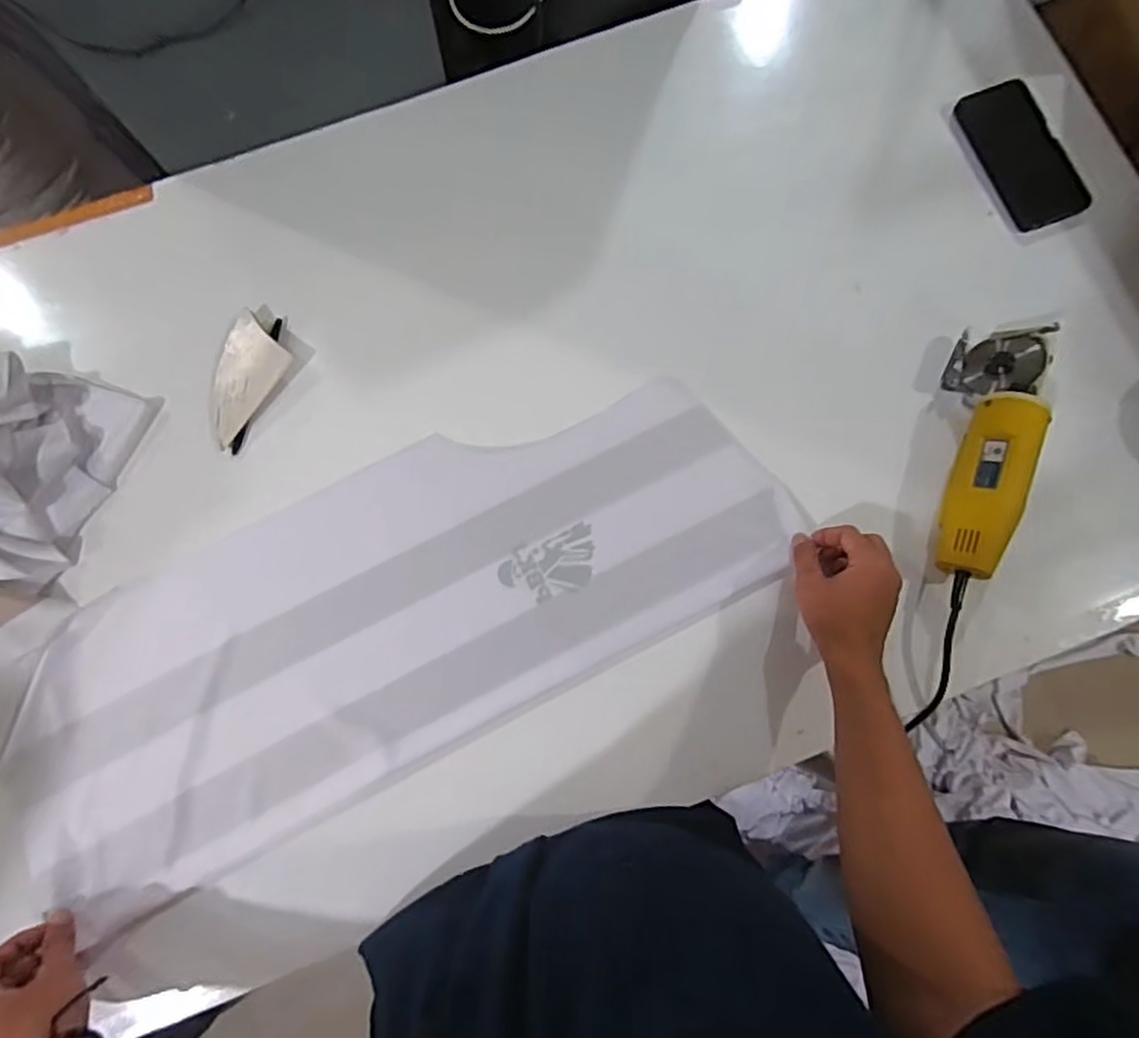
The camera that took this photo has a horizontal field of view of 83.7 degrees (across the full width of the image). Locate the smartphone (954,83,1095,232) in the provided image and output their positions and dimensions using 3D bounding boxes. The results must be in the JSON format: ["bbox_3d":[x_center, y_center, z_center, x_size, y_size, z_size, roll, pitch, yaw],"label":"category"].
[{"bbox_3d":[0.491,-0.395,0.688,0.086,0.015,0.166,-22,80,-3],"label":"smartphone"}]

